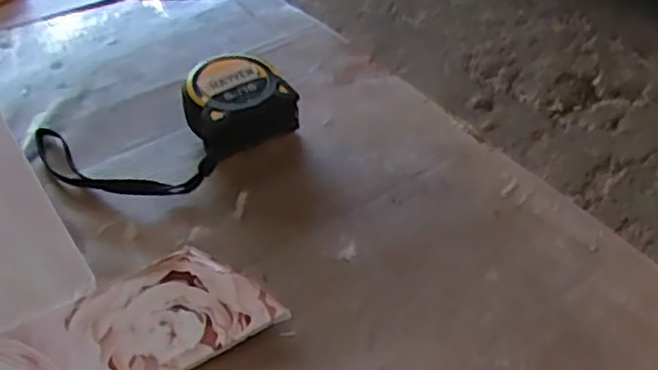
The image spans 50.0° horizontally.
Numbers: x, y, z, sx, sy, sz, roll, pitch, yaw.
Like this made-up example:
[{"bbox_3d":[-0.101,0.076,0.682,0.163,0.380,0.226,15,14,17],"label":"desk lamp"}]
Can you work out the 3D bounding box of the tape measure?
[{"bbox_3d":[-0.106,-0.041,0.459,0.171,0.037,0.104,-11,45,-11],"label":"tape measure"}]

